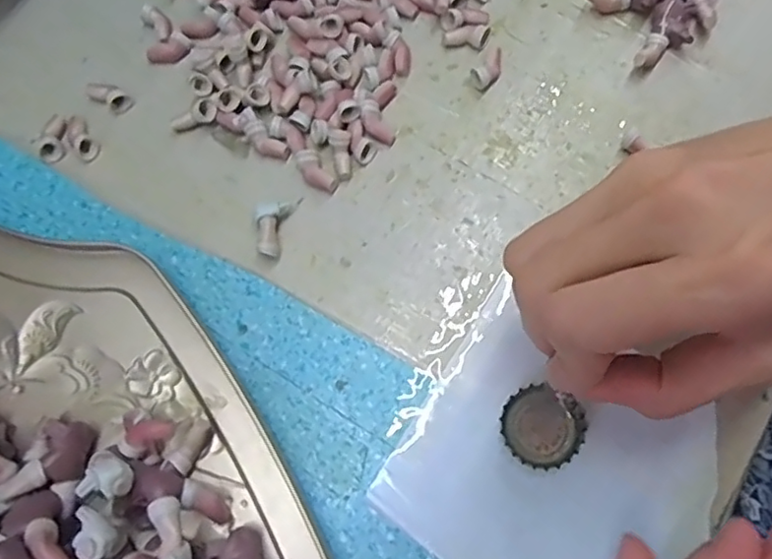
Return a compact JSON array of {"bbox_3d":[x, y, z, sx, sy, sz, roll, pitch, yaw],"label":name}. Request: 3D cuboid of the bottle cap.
[{"bbox_3d":[0.056,0.052,0.216,0.027,0.008,0.029,0,73,1],"label":"bottle cap"}]

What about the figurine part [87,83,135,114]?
[{"bbox_3d":[-0.121,-0.080,0.264,0.019,0.005,0.009,27,75,9],"label":"figurine part"}]

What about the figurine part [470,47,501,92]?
[{"bbox_3d":[0.043,-0.092,0.262,0.012,0.008,0.018,9,73,4],"label":"figurine part"}]

